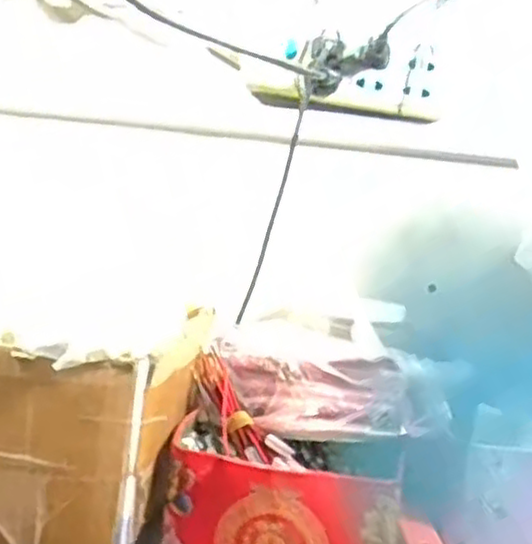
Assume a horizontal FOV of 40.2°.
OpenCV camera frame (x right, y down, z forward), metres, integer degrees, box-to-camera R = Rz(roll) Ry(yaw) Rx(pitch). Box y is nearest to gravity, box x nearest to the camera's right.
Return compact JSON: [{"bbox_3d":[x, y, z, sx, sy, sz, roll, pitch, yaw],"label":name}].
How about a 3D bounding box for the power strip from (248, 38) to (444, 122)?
[{"bbox_3d":[0.072,-0.177,0.657,0.174,0.062,0.028,6,3,-2],"label":"power strip"}]

